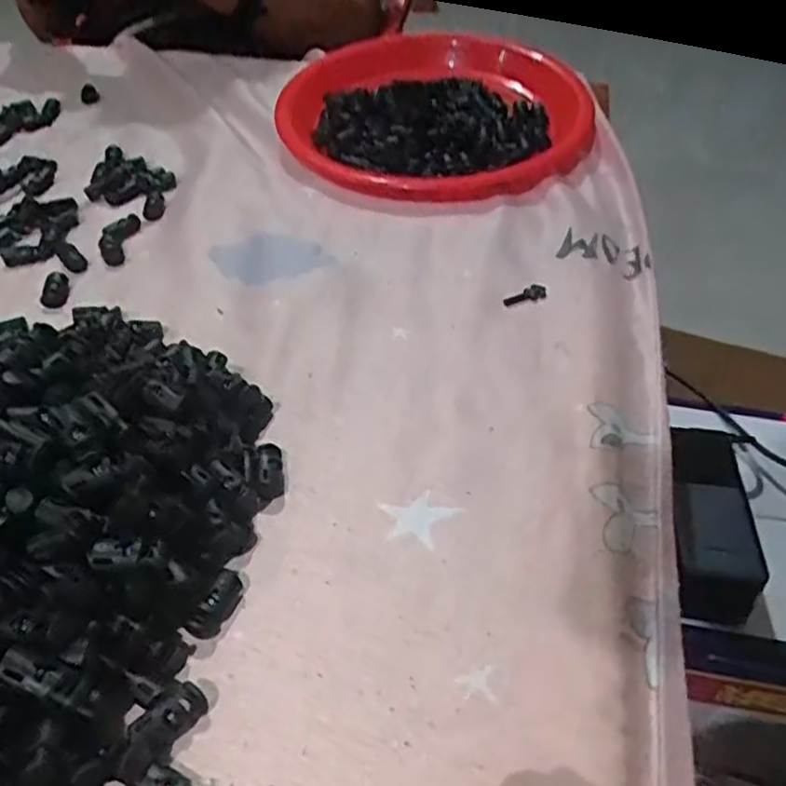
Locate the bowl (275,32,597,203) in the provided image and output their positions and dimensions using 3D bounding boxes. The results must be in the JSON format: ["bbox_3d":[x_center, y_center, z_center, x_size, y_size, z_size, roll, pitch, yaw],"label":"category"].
[{"bbox_3d":[0.040,-0.254,0.633,0.249,0.061,0.260,0,42,0],"label":"bowl"}]

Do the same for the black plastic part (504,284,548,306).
[{"bbox_3d":[0.084,-0.062,0.462,0.028,0.007,0.010,-8,42,-8],"label":"black plastic part"}]

